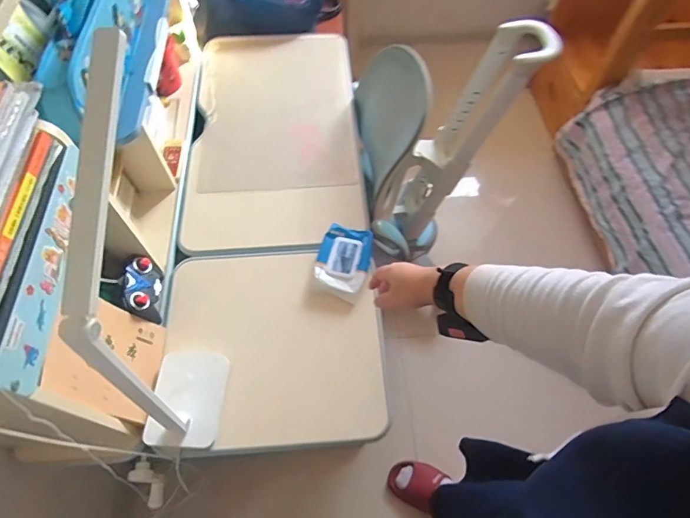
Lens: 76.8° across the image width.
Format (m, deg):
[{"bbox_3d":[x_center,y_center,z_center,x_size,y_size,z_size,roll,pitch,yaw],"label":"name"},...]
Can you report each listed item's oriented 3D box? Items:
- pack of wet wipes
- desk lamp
[{"bbox_3d":[-0.002,-0.004,0.947,0.108,0.030,0.152,10,60,5],"label":"pack of wet wipes"},{"bbox_3d":[-0.273,0.039,0.609,0.108,0.539,0.349,0,59,-1],"label":"desk lamp"}]

